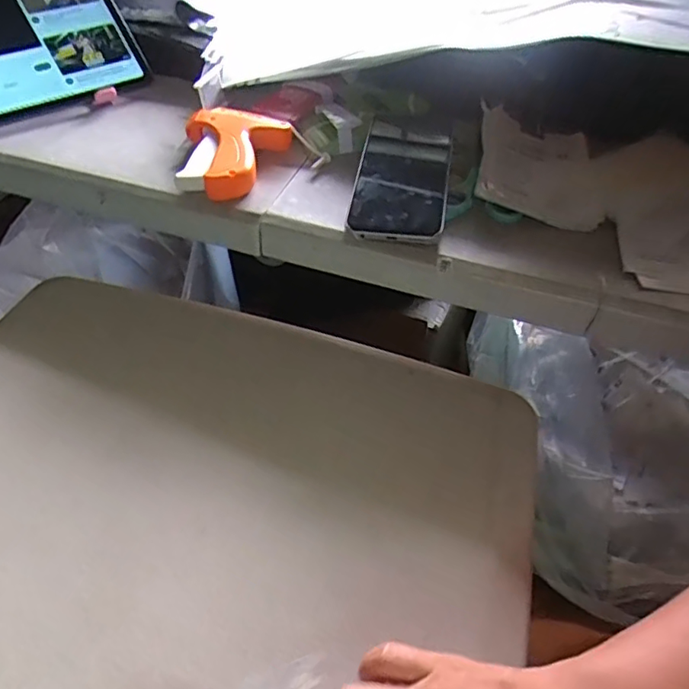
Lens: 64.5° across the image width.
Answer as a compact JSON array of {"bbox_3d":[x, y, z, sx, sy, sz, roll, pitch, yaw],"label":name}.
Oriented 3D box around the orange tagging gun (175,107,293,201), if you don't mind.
[{"bbox_3d":[-0.111,-0.176,0.493,0.091,0.023,0.108,19,53,14],"label":"orange tagging gun"}]

